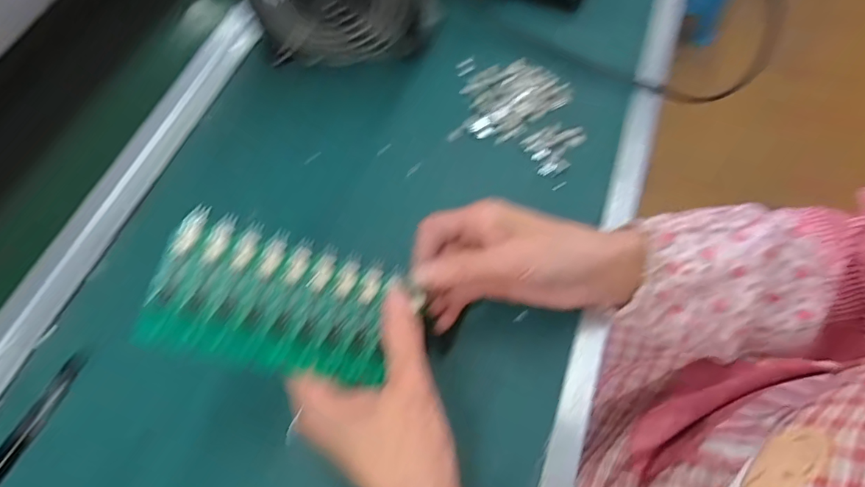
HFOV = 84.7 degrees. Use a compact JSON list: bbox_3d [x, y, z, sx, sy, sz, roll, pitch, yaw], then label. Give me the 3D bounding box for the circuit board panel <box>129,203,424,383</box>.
[{"bbox_3d":[-0.078,0.030,0.251,0.120,0.004,0.072,20,65,-18],"label":"circuit board panel"}]

